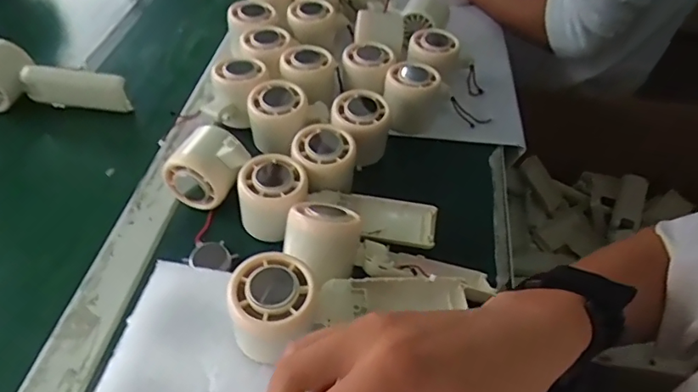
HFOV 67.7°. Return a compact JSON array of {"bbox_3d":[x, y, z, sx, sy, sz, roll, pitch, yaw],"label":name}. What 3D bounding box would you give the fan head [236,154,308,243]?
[{"bbox_3d":[-0.063,0.005,0.438,0.056,0.054,0.060,0,47,-4],"label":"fan head"}]

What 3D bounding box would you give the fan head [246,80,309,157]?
[{"bbox_3d":[-0.068,-0.075,0.506,0.057,0.051,0.055,-5,45,-7],"label":"fan head"}]

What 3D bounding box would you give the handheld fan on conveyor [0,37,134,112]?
[{"bbox_3d":[-0.314,-0.117,0.543,0.160,0.064,0.050,7,47,2],"label":"handheld fan on conveyor"}]

